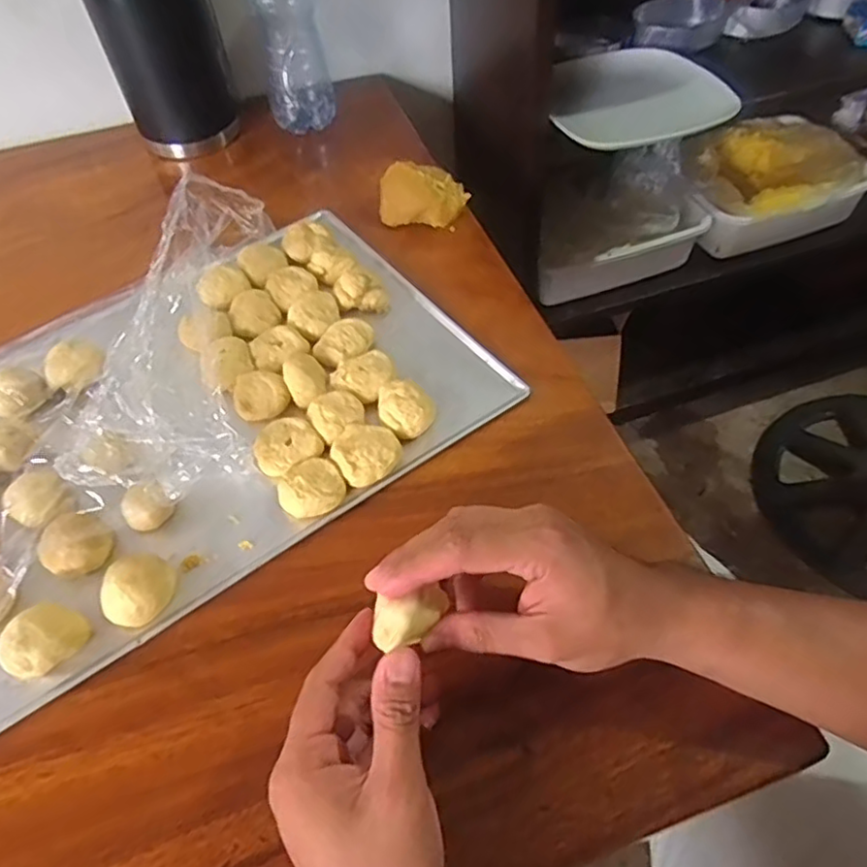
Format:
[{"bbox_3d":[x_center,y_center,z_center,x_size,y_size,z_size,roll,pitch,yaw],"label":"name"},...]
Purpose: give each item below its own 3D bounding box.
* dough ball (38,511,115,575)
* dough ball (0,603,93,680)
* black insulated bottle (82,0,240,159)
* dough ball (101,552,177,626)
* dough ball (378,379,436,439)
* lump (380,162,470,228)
[{"bbox_3d":[-0.242,0.079,0.439,0.035,0.033,0.043,37,64,27],"label":"dough ball"},{"bbox_3d":[-0.242,0.130,0.402,0.036,0.031,0.043,7,54,10],"label":"dough ball"},{"bbox_3d":[-0.313,-0.475,0.714,0.126,0.285,0.107,-19,54,-10],"label":"black insulated bottle"},{"bbox_3d":[-0.192,0.101,0.419,0.036,0.032,0.044,22,58,20],"label":"dough ball"},{"bbox_3d":[-0.021,-0.018,0.504,0.041,0.027,0.043,-2,53,3],"label":"dough ball"},{"bbox_3d":[-0.011,-0.245,0.664,0.089,0.046,0.046,9,54,11],"label":"lump"}]

